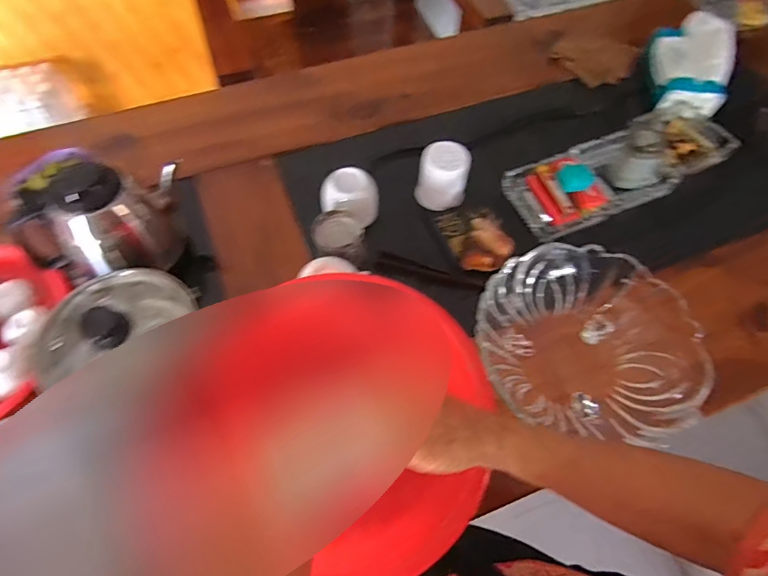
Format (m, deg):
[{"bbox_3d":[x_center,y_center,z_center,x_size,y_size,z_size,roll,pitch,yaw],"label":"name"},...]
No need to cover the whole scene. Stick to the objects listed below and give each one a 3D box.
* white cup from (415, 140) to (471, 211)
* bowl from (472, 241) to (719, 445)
[{"bbox_3d":[0.085,-0.162,0.654,0.068,0.076,0.065,1,62,-1],"label":"white cup"},{"bbox_3d":[0.222,0.066,0.517,0.232,0.106,0.199,18,63,8],"label":"bowl"}]

